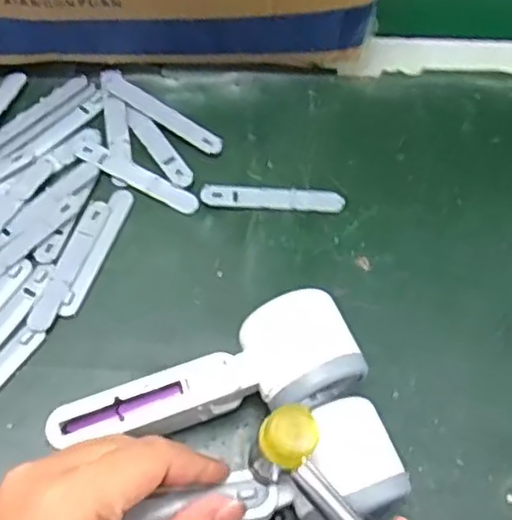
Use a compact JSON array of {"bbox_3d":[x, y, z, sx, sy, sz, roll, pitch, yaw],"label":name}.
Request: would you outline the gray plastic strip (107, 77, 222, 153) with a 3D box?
[{"bbox_3d":[-0.067,-0.105,0.490,0.100,0.005,0.017,31,65,12],"label":"gray plastic strip"}]

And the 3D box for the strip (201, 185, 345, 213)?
[{"bbox_3d":[0.012,-0.042,0.464,0.095,0.006,0.015,3,62,-2],"label":"strip"}]

